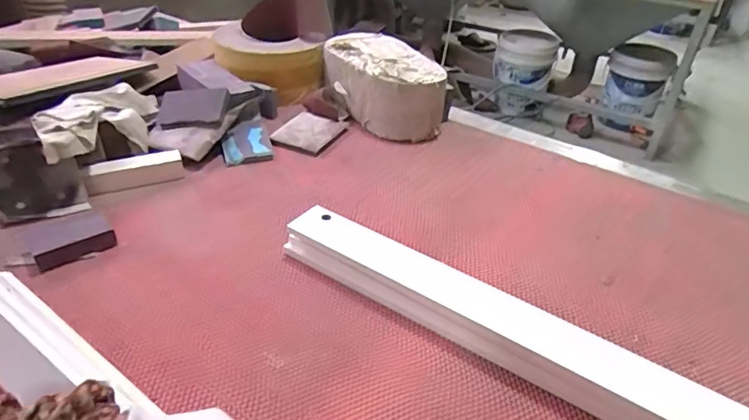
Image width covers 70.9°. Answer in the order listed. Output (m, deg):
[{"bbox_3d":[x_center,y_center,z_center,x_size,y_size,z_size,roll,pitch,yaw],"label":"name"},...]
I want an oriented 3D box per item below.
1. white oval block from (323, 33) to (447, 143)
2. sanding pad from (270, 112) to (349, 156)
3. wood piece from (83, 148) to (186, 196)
[{"bbox_3d":[0.008,-0.248,1.071,0.293,0.130,0.134,30,45,33],"label":"white oval block"},{"bbox_3d":[-0.124,-0.148,1.011,0.104,0.026,0.145,16,38,17],"label":"sanding pad"},{"bbox_3d":[-0.383,-0.057,0.846,0.143,0.052,0.032,-19,41,-26],"label":"wood piece"}]

